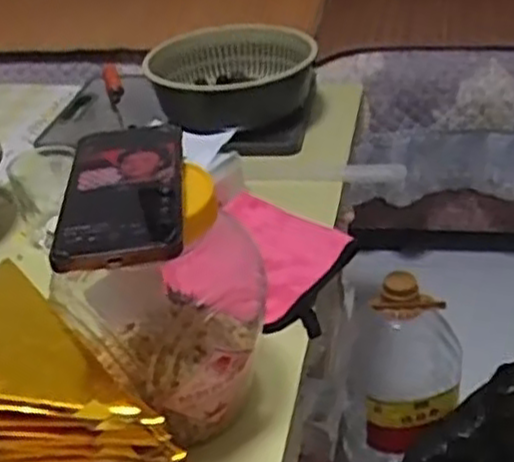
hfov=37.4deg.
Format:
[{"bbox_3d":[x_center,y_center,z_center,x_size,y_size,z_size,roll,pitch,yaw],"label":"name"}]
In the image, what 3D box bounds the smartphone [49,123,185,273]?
[{"bbox_3d":[-0.084,-0.029,0.483,0.074,0.015,0.159,-7,32,-3],"label":"smartphone"}]

